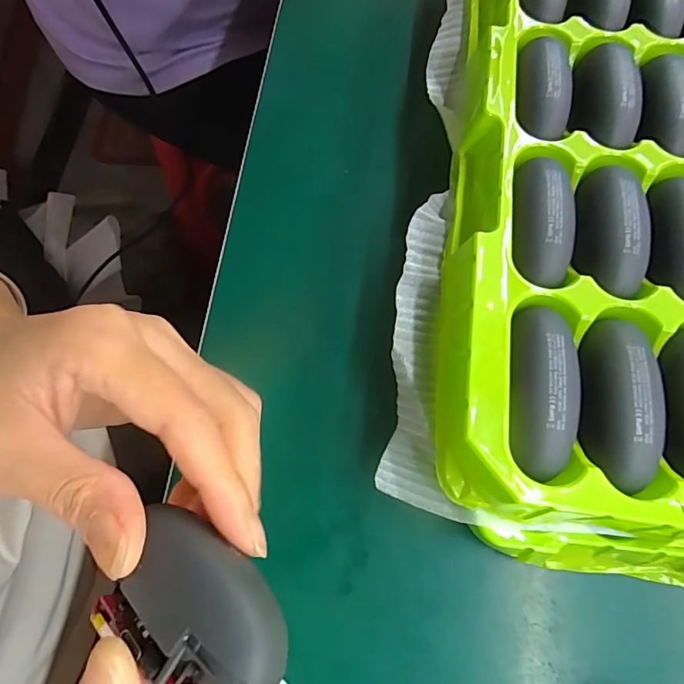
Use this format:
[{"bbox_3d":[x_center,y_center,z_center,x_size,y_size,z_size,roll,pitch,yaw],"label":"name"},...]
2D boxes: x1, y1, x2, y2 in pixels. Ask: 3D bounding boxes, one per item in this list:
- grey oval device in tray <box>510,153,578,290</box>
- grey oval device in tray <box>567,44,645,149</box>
[{"bbox_3d":[0.085,-0.054,0.189,0.022,0.019,0.058,5,70,1],"label":"grey oval device in tray"},{"bbox_3d":[0.125,-0.115,0.209,0.030,0.020,0.059,18,70,5],"label":"grey oval device in tray"}]

